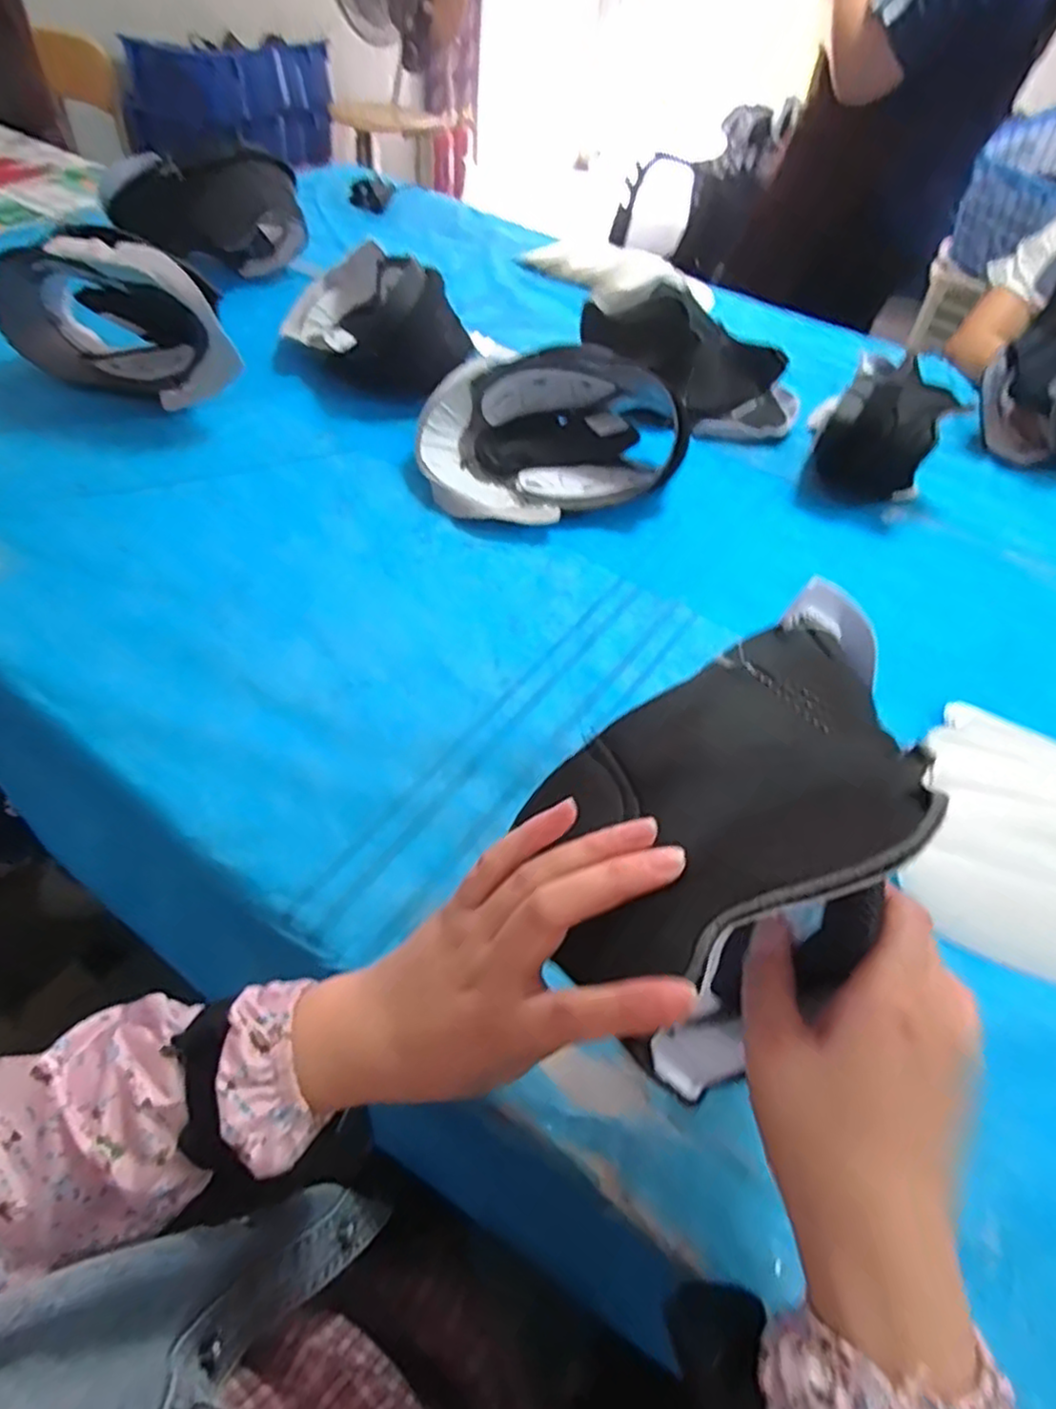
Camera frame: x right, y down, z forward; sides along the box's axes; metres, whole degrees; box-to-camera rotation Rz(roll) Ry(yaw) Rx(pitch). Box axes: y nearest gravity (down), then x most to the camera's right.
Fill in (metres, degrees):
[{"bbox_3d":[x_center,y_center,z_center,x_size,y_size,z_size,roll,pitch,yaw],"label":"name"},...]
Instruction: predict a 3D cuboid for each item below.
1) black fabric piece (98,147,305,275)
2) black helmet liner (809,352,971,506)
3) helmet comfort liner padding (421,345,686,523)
[{"bbox_3d":[-0.482,-0.724,1.012,0.291,0.144,0.085,-4,52,-9],"label":"black fabric piece"},{"bbox_3d":[0.381,-0.290,0.749,0.126,0.117,0.104,24,53,14],"label":"black helmet liner"},{"bbox_3d":[0.026,-0.278,0.714,0.267,0.113,0.186,-13,54,-16],"label":"helmet comfort liner padding"}]

